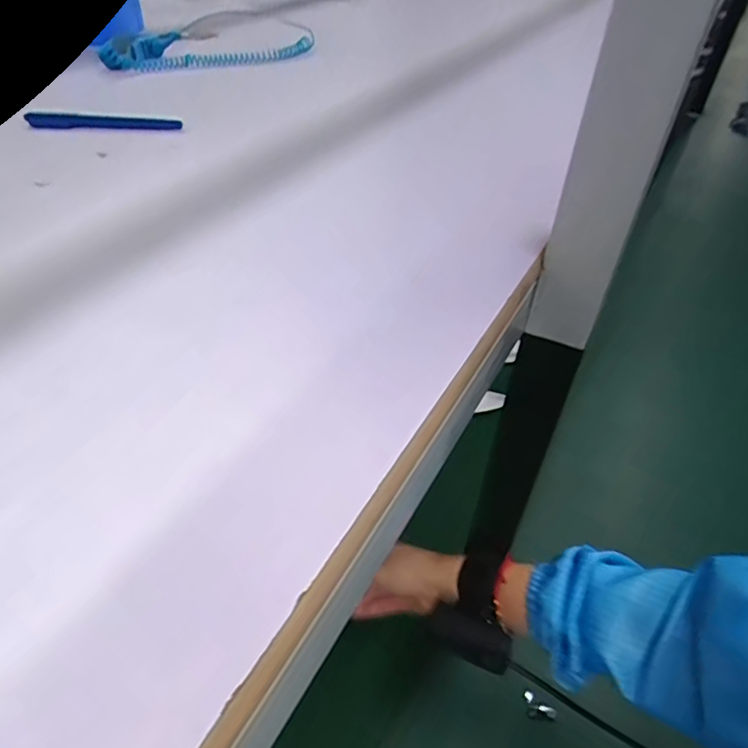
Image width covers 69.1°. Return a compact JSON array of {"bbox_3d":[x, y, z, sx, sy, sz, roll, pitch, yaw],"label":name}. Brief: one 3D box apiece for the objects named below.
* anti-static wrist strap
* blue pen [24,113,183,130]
[{"bbox_3d":[-0.209,-0.411,0.675,0.244,0.034,0.111,-17,46,-19],"label":"anti-static wrist strap"},{"bbox_3d":[-0.242,-0.227,0.489,0.135,0.011,0.012,0,43,-2],"label":"blue pen"}]

